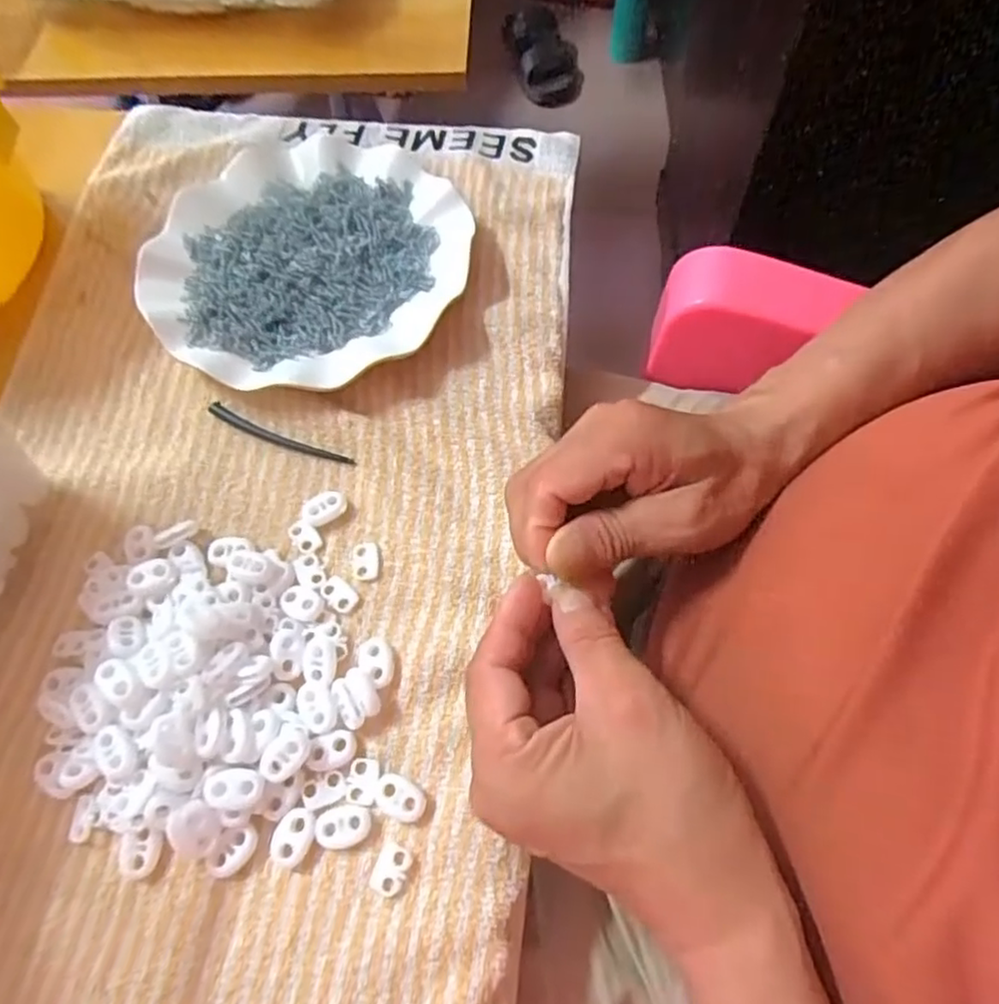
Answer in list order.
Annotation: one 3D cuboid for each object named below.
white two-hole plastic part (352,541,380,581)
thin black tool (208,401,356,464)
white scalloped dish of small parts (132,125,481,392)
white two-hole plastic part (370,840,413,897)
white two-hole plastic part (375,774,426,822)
[{"bbox_3d":[-0.065,0.028,0.327,0.013,0.004,0.020,-7,65,-1],"label":"white two-hole plastic part"},{"bbox_3d":[-0.118,-0.034,0.358,0.088,0.005,0.010,23,68,13],"label":"thin black tool"},{"bbox_3d":[-0.109,-0.139,0.392,0.172,0.020,0.176,-1,65,2],"label":"white scalloped dish of small parts"},{"bbox_3d":[-0.044,0.148,0.271,0.014,0.004,0.018,19,67,11],"label":"white two-hole plastic part"},{"bbox_3d":[-0.042,0.124,0.281,0.022,0.006,0.015,22,68,12],"label":"white two-hole plastic part"}]

